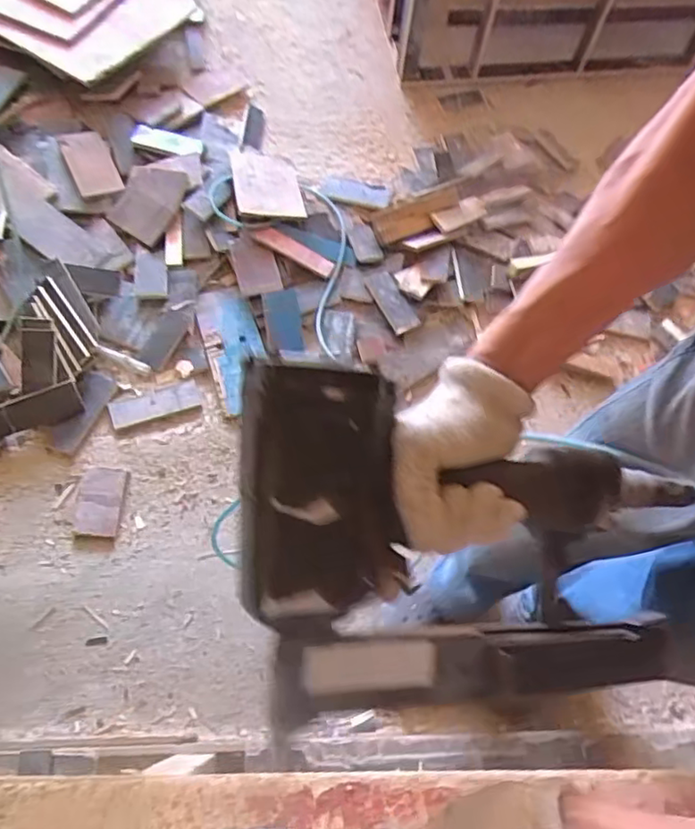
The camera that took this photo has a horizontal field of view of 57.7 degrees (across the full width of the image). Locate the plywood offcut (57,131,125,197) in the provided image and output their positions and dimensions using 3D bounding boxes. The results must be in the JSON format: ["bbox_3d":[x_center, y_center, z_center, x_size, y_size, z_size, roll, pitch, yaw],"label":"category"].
[{"bbox_3d":[-0.584,-0.572,1.442,0.103,0.015,0.140,-23,99,-15],"label":"plywood offcut"}]

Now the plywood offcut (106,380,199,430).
[{"bbox_3d":[-0.401,-0.024,1.315,0.179,0.018,0.064,-17,69,-13],"label":"plywood offcut"}]

